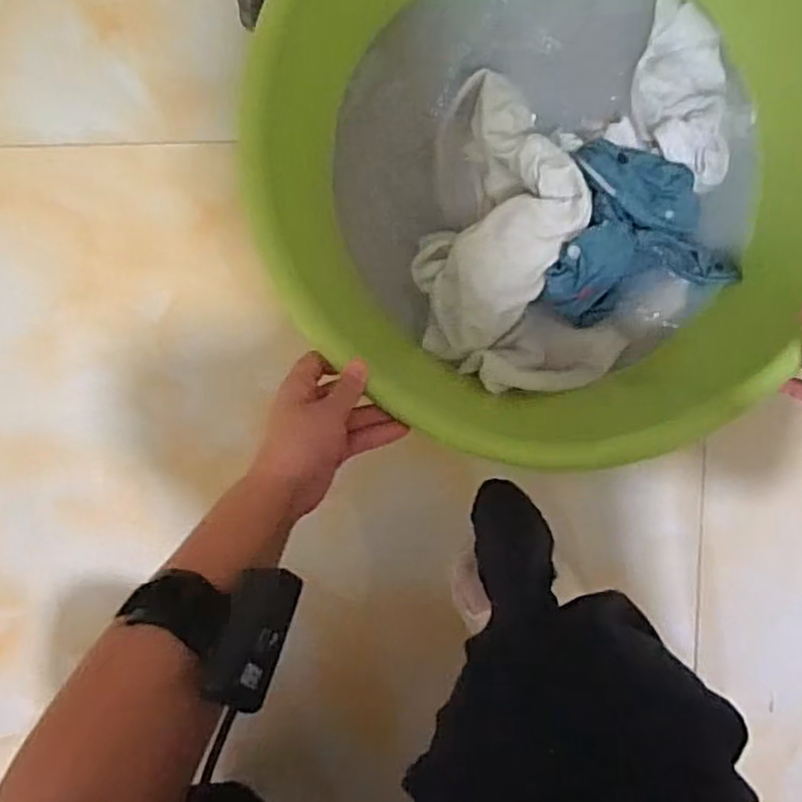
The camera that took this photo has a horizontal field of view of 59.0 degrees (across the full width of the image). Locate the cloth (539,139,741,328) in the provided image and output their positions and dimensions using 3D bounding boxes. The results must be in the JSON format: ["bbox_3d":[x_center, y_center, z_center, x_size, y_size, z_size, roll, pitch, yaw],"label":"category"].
[{"bbox_3d":[0.189,-0.145,0.601,0.155,0.052,0.139,-19,95,4],"label":"cloth"}]

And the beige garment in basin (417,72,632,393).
[{"bbox_3d":[0.085,-0.129,0.618,0.154,0.072,0.268,-22,95,4],"label":"beige garment in basin"}]

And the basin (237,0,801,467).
[{"bbox_3d":[0.115,-0.194,0.572,0.429,0.151,0.424,0,98,1],"label":"basin"}]

